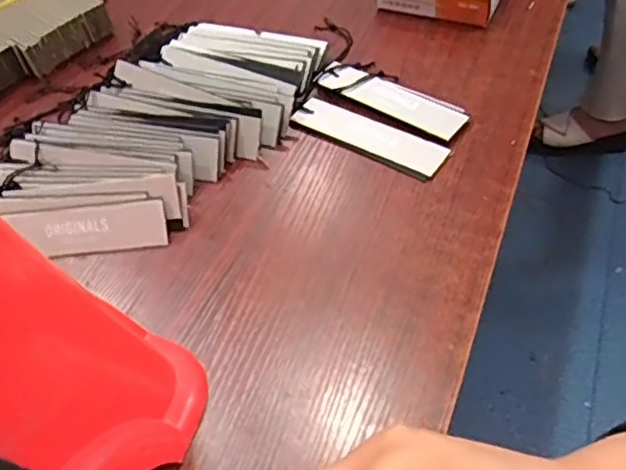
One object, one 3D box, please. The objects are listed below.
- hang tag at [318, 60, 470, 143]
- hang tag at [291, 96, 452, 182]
[{"bbox_3d":[0.062,-0.111,0.498,0.127,0.010,0.041,32,60,27],"label":"hang tag"},{"bbox_3d":[0.042,-0.078,0.477,0.124,0.006,0.034,28,58,25],"label":"hang tag"}]

